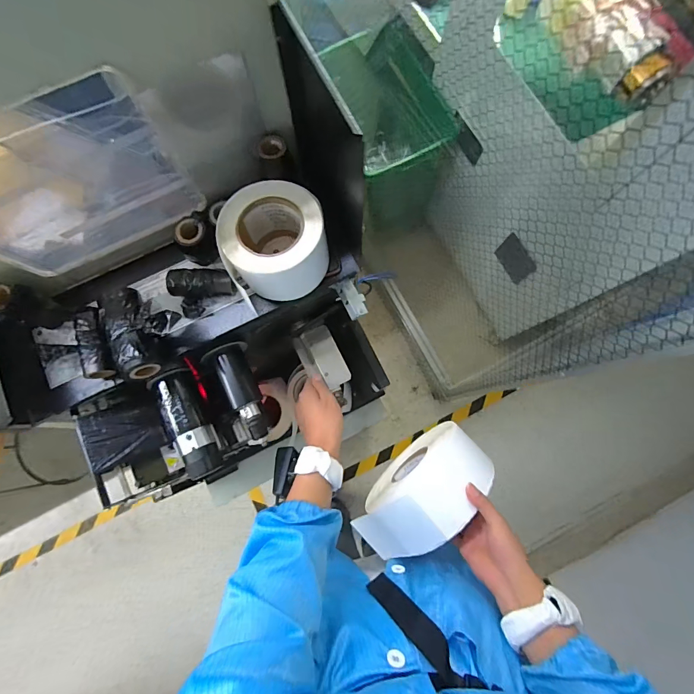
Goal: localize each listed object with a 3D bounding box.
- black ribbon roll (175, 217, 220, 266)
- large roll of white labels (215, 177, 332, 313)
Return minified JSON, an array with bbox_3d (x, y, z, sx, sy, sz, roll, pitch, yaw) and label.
[{"bbox_3d":[-0.198,-0.141,0.490,0.044,0.052,0.045,0,80,1],"label":"black ribbon roll"},{"bbox_3d":[-0.091,-0.131,0.468,0.123,0.087,0.118,0,80,1],"label":"large roll of white labels"}]

